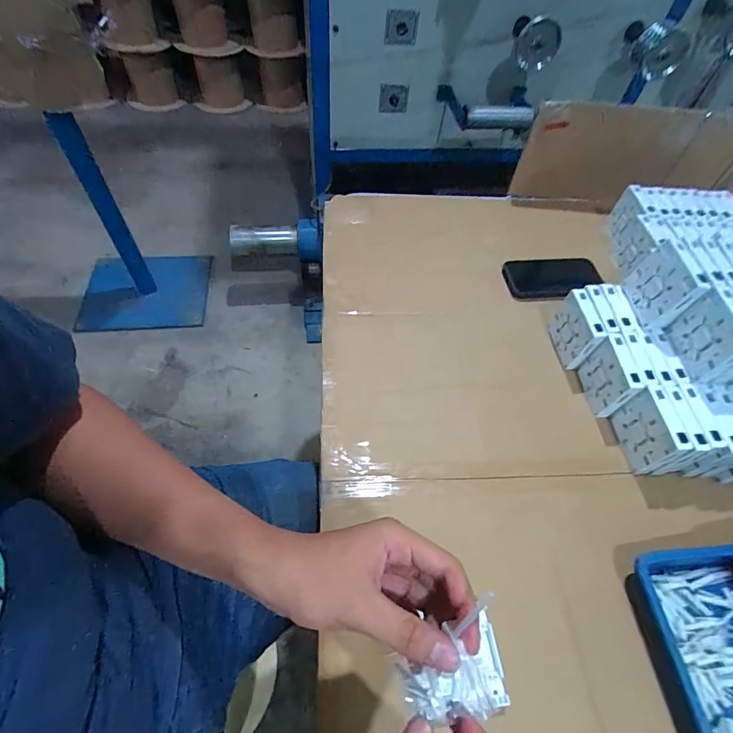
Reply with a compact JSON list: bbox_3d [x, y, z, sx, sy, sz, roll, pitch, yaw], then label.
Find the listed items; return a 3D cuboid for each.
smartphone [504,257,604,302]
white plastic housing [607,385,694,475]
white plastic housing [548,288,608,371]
[{"bbox_3d":[0.327,-0.152,0.720,0.169,0.008,0.084,-5,68,-7],"label":"smartphone"},{"bbox_3d":[0.356,0.083,0.523,0.024,0.086,0.082,-3,56,-6],"label":"white plastic housing"},{"bbox_3d":[0.309,-0.050,0.614,0.026,0.092,0.089,-2,56,-6],"label":"white plastic housing"}]

